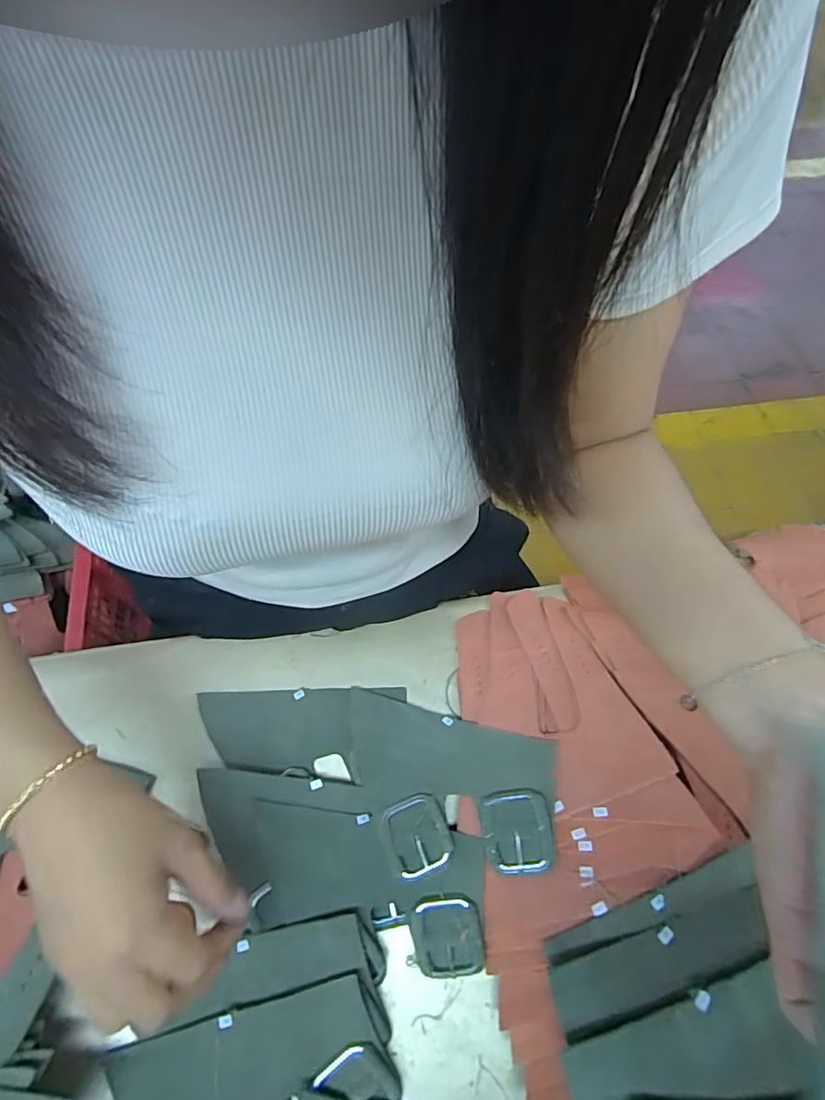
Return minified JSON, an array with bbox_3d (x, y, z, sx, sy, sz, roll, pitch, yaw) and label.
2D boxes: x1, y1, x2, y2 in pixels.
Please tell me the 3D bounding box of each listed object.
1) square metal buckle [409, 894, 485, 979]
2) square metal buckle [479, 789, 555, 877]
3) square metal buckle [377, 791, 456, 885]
[{"bbox_3d":[0.022,0.247,0.331,0.045,0.005,0.047,-9,77,8],"label":"square metal buckle"},{"bbox_3d":[0.067,0.181,0.335,0.045,0.006,0.048,-11,65,17],"label":"square metal buckle"},{"bbox_3d":[0.003,0.192,0.348,0.042,0.007,0.048,-22,67,-11],"label":"square metal buckle"}]

